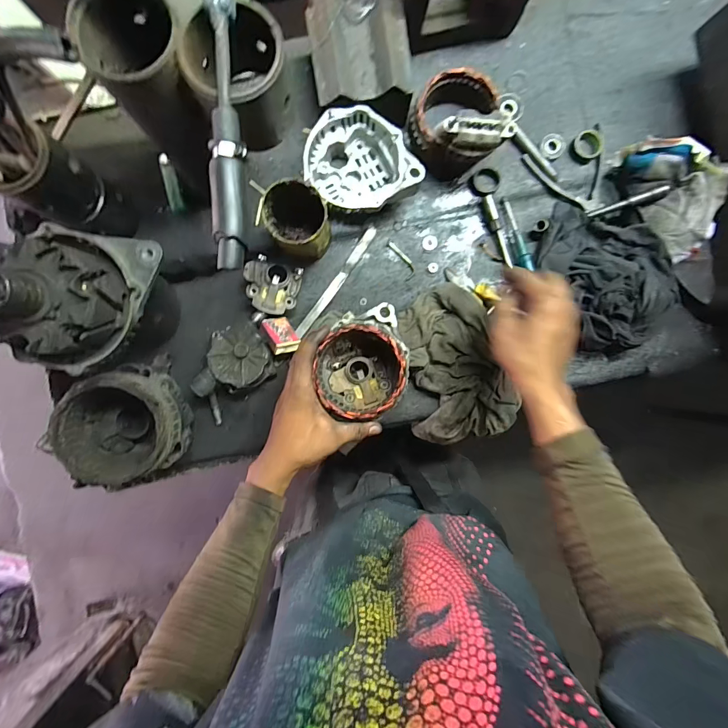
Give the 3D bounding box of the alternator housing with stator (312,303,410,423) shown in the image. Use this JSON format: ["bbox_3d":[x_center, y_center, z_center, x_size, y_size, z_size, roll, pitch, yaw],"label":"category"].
[{"bbox_3d":[-0.003,0.000,0.474,0.112,0.079,0.122,-14,91,-1],"label":"alternator housing with stator"}]

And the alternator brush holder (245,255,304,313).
[{"bbox_3d":[-0.129,-0.108,0.526,0.073,0.033,0.072,16,91,-1],"label":"alternator brush holder"}]

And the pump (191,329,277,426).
[{"bbox_3d":[-0.190,0.011,0.521,0.137,0.060,0.088,-44,91,0],"label":"pump"}]

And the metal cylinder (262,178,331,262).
[{"bbox_3d":[-0.081,-0.176,0.478,0.071,0.115,0.070,0,91,-1],"label":"metal cylinder"}]

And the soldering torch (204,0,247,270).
[{"bbox_3d":[-0.112,-0.217,0.301,0.026,0.023,0.272,-2,91,-1],"label":"soldering torch"}]

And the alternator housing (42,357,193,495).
[{"bbox_3d":[-0.307,0.080,0.487,0.141,0.123,0.139,0,91,-1],"label":"alternator housing"}]

